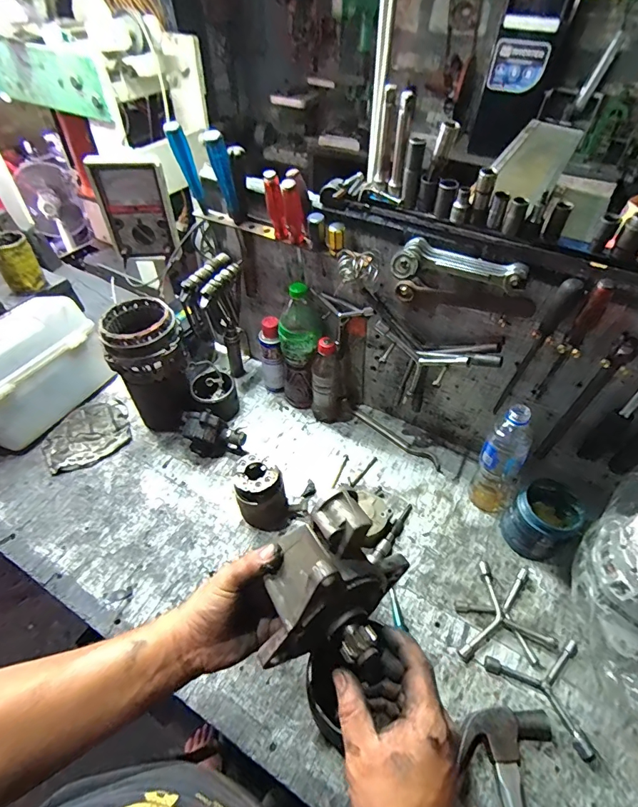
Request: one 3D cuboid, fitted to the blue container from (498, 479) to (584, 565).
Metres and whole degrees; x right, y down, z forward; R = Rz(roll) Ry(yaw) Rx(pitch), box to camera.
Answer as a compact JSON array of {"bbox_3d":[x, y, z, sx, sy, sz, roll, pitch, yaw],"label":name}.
[{"bbox_3d":[0.352,0.182,0.654,0.096,0.097,0.086,-27,55,-23],"label":"blue container"}]

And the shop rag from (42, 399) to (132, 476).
[{"bbox_3d":[-0.454,0.057,0.819,0.157,0.016,0.138,-27,54,-23],"label":"shop rag"}]

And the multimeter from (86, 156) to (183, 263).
[{"bbox_3d":[-0.332,-0.349,0.762,0.121,0.168,0.041,6,49,4],"label":"multimeter"}]

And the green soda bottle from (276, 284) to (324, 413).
[{"bbox_3d":[-0.035,-0.096,0.791,0.079,0.263,0.063,-1,49,-2],"label":"green soda bottle"}]

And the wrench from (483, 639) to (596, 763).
[{"bbox_3d":[0.312,0.358,0.552,0.115,0.015,0.143,-36,58,-28],"label":"wrench"}]

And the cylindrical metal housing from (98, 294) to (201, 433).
[{"bbox_3d":[-0.310,-0.067,0.789,0.126,0.233,0.127,-19,52,-17],"label":"cylindrical metal housing"}]

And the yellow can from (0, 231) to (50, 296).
[{"bbox_3d":[-0.657,-0.304,0.911,0.077,0.110,0.070,-27,55,-23],"label":"yellow can"}]

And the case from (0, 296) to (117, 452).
[{"bbox_3d":[-0.578,-0.071,0.817,0.163,0.164,0.270,23,52,18],"label":"case"}]

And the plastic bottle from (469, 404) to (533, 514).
[{"bbox_3d":[0.294,0.091,0.664,0.074,0.215,0.058,37,57,27],"label":"plastic bottle"}]

